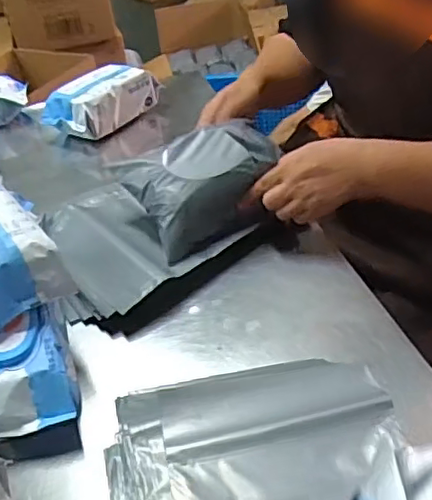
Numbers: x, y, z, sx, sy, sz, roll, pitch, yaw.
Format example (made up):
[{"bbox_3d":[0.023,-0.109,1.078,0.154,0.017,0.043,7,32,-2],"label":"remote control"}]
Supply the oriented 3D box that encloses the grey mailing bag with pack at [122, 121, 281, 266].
[{"bbox_3d":[-0.009,-0.078,0.731,0.165,0.098,0.101,-24,40,-20],"label":"grey mailing bag with pack"}]

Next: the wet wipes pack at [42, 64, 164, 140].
[{"bbox_3d":[-0.193,-0.254,1.025,0.095,0.071,0.185,23,47,34],"label":"wet wipes pack"}]

